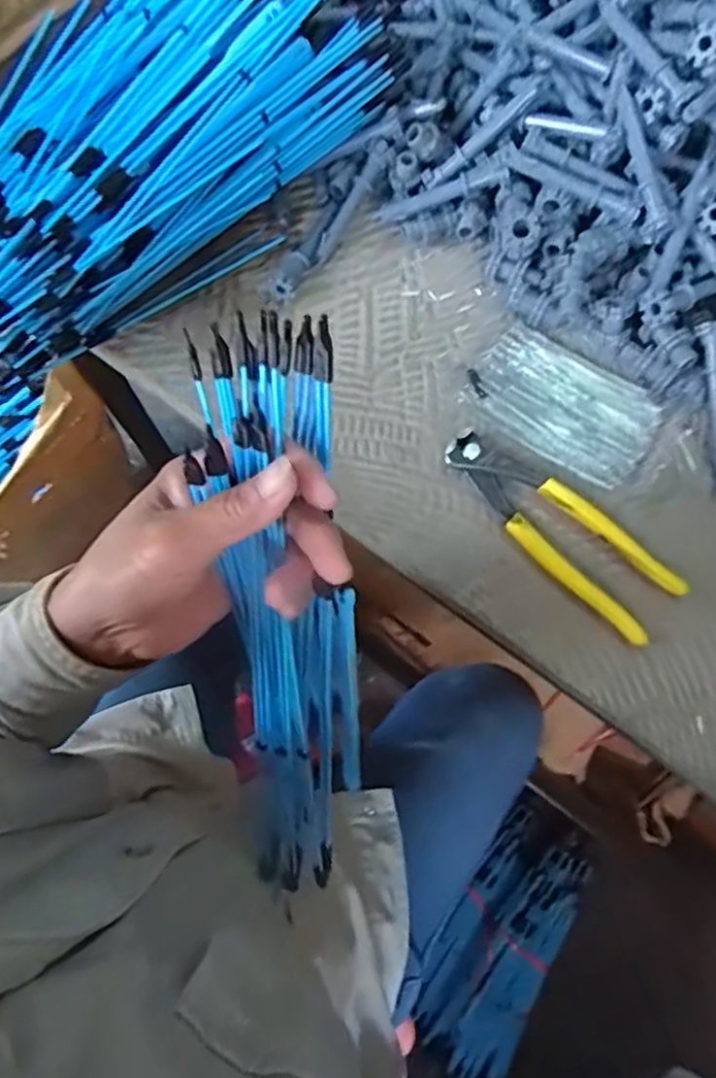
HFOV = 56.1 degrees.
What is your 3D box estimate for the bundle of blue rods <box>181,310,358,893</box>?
[{"bbox_3d":[-0.030,0.063,0.334,0.056,0.329,0.026,-2,31,-1],"label":"bundle of blue rods"}]

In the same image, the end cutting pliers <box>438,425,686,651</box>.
[{"bbox_3d":[0.125,-0.009,0.423,0.165,0.014,0.052,42,77,12],"label":"end cutting pliers"}]

